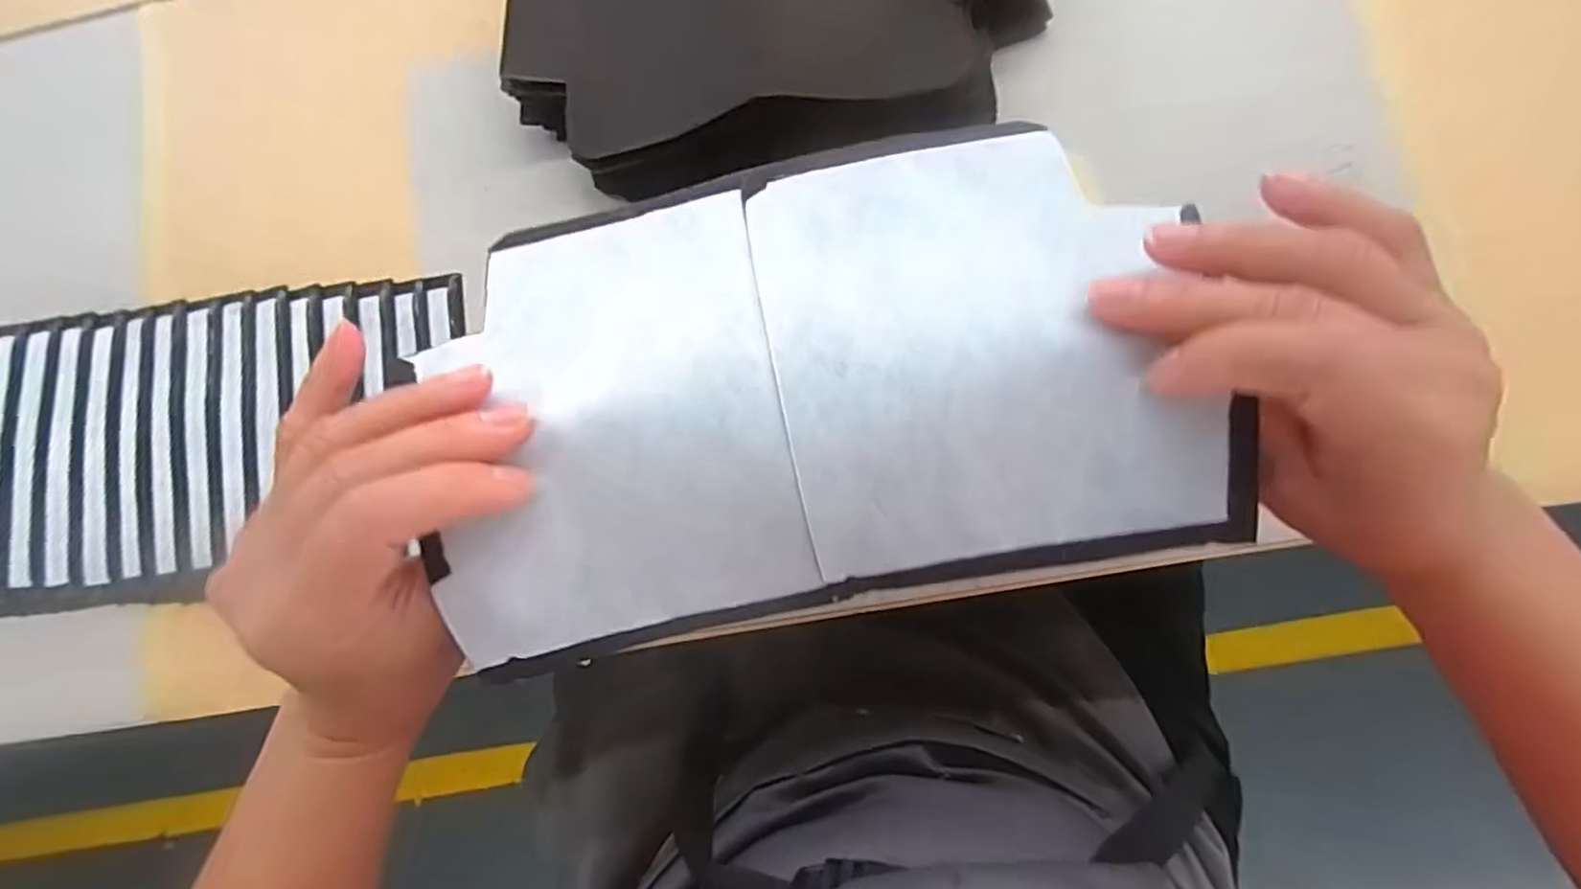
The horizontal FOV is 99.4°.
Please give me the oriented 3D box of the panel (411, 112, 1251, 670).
[{"bbox_3d":[0.008,-0.026,0.226,0.244,0.032,0.156,-11,82,4],"label":"panel"}]

